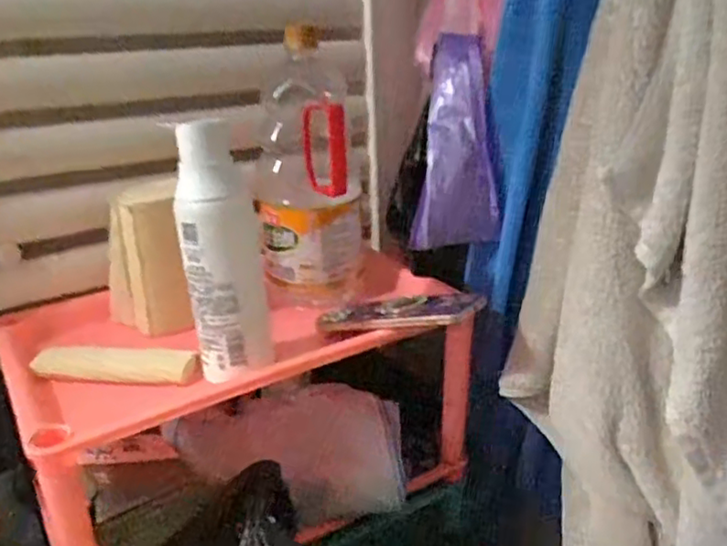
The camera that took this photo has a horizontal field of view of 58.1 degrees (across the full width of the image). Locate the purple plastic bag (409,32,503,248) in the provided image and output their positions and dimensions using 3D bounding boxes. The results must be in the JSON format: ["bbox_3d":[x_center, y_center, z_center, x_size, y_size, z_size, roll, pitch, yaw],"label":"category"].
[{"bbox_3d":[0.104,-0.147,0.726,0.089,0.239,0.042,2,-1,10],"label":"purple plastic bag"}]

